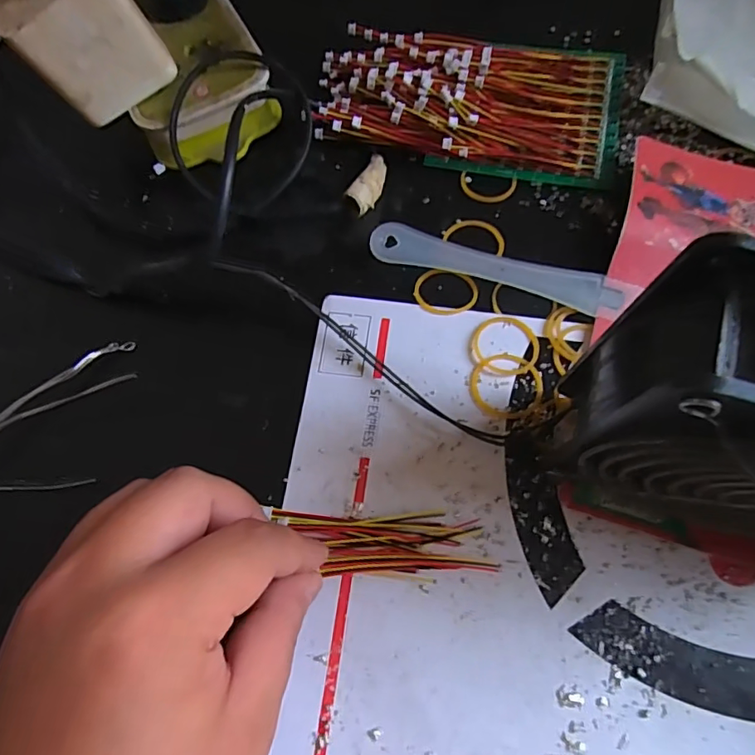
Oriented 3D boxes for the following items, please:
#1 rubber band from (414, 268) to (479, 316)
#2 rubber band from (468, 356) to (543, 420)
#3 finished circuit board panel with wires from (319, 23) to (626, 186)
[{"bbox_3d":[0.033,-0.040,0.256,0.030,0.004,0.026,12,68,6],"label":"rubber band"},{"bbox_3d":[0.057,0.003,0.235,0.032,0.004,0.030,2,67,2],"label":"rubber band"},{"bbox_3d":[0.052,-0.157,0.295,0.163,0.019,0.086,10,68,6],"label":"finished circuit board panel with wires"}]

